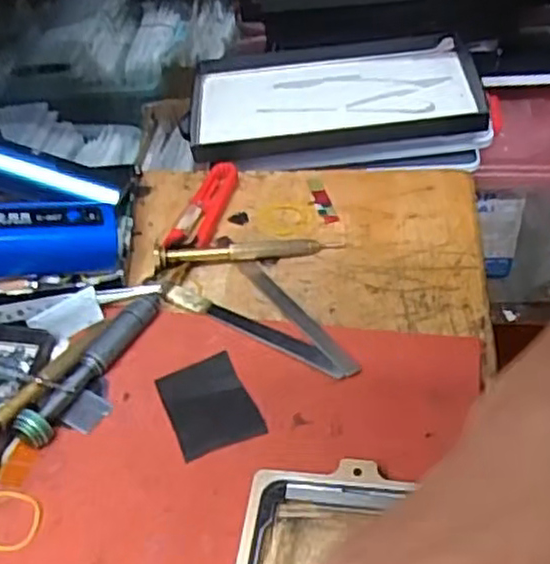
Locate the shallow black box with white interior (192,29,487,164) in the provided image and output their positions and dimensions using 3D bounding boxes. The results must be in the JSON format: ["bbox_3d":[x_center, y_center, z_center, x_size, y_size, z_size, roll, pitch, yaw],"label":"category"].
[{"bbox_3d":[0.040,-0.127,0.509,0.198,0.022,0.110,-5,49,5],"label":"shallow black box with white interior"}]

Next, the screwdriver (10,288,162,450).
[{"bbox_3d":[-0.087,0.039,0.351,0.014,0.014,0.096,19,50,23],"label":"screwdriver"}]

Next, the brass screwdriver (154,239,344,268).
[{"bbox_3d":[-0.015,-0.018,0.413,0.104,0.014,0.009,-10,45,-4],"label":"brass screwdriver"}]

